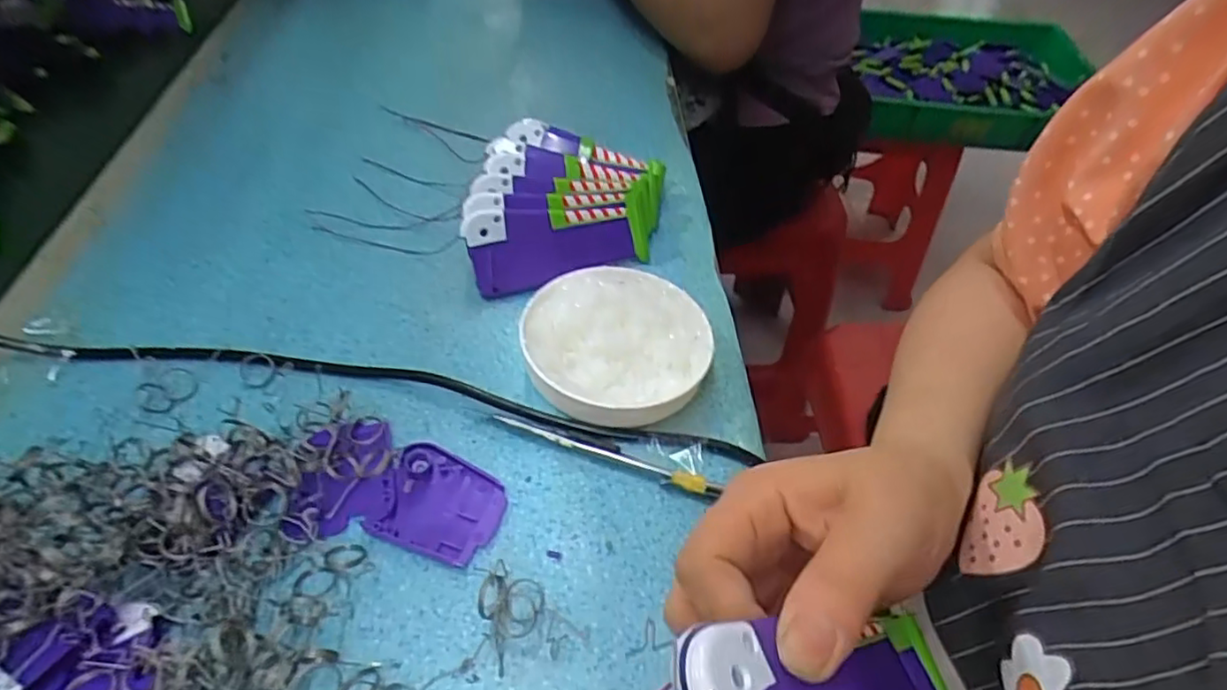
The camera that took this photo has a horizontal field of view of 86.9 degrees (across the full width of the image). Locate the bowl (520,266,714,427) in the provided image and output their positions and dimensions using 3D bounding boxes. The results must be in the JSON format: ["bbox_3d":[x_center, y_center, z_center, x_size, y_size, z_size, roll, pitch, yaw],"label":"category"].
[{"bbox_3d":[0.001,-0.001,0.376,0.103,0.031,0.098,1,48,-6],"label":"bowl"}]

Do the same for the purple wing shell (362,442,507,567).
[{"bbox_3d":[-0.084,0.076,0.314,0.059,0.010,0.050,19,49,11],"label":"purple wing shell"}]

